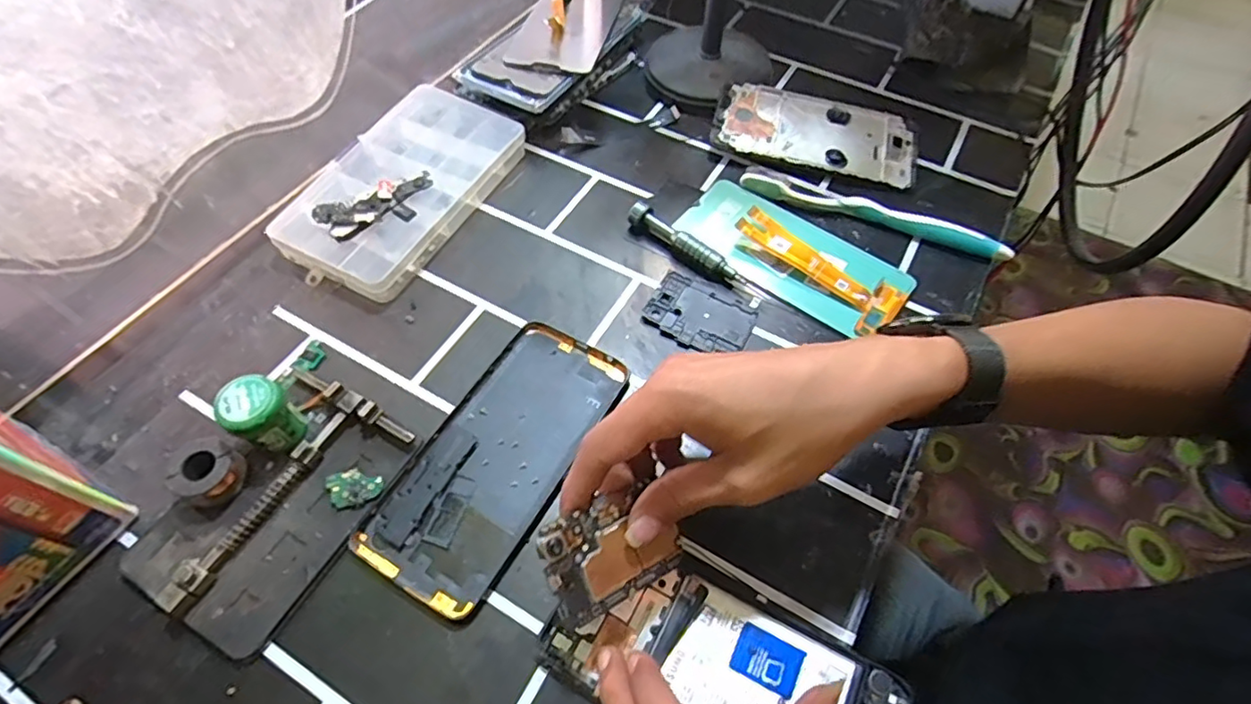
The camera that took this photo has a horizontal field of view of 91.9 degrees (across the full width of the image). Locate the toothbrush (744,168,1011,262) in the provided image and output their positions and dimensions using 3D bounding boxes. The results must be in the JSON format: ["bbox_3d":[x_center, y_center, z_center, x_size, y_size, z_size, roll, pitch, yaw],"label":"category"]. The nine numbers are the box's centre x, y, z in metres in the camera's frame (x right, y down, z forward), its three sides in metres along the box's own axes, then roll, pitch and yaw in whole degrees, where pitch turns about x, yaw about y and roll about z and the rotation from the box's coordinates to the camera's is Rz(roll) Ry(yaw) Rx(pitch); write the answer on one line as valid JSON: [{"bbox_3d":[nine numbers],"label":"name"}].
[{"bbox_3d":[0.175,-0.103,0.431,0.183,0.014,0.026,19,59,10],"label":"toothbrush"}]

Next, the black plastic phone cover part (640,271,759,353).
[{"bbox_3d":[0.047,-0.023,0.384,0.066,0.004,0.044,27,61,15],"label":"black plastic phone cover part"}]

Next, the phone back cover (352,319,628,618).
[{"bbox_3d":[-0.069,0.055,0.333,0.074,0.006,0.161,26,61,14],"label":"phone back cover"}]

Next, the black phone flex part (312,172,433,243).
[{"bbox_3d":[-0.163,-0.097,0.400,0.076,0.008,0.032,-24,72,-19],"label":"black phone flex part"}]

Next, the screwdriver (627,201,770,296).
[{"bbox_3d":[0.046,-0.068,0.409,0.108,0.017,0.015,34,63,18],"label":"screwdriver"}]

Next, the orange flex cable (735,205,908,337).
[{"bbox_3d":[0.125,-0.054,0.401,0.117,0.006,0.044,34,65,11],"label":"orange flex cable"}]

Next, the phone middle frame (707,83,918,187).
[{"bbox_3d":[0.149,-0.172,0.474,0.155,0.005,0.071,15,69,4],"label":"phone middle frame"}]

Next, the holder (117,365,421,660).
[{"bbox_3d":[-0.178,0.075,0.309,0.084,0.021,0.126,27,61,15],"label":"holder"}]

